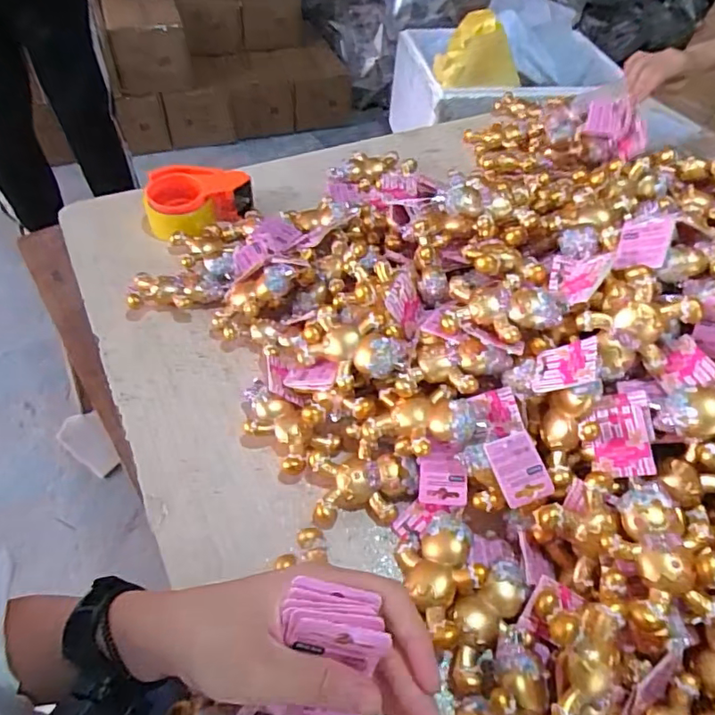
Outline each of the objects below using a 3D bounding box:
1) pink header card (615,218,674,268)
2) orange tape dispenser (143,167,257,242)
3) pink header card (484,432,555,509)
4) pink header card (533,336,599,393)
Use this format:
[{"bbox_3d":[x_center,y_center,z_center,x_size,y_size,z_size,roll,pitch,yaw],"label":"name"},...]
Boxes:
[{"bbox_3d":[0.274,-0.109,0.516,0.045,0.007,0.056,5,71,46],"label":"pink header card"},{"bbox_3d":[-0.229,-0.226,0.777,0.147,0.061,0.087,-11,53,-15],"label":"orange tape dispenser"},{"bbox_3d":[0.144,0.100,0.481,0.045,0.006,0.060,-18,70,-13],"label":"pink header card"},{"bbox_3d":[0.184,0.007,0.479,0.007,0.058,0.045,37,51,-28],"label":"pink header card"}]

